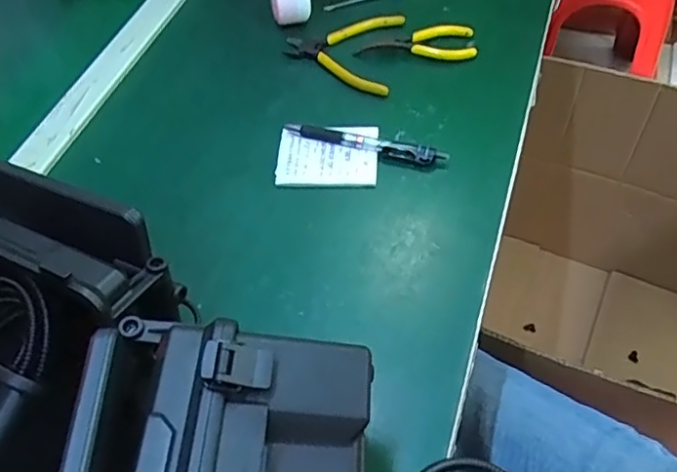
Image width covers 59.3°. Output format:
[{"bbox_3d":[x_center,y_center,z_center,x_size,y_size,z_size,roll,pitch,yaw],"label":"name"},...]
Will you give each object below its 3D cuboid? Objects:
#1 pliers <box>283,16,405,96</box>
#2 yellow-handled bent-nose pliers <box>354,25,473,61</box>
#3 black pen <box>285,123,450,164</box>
[{"bbox_3d":[0.001,-0.188,0.603,0.115,0.012,0.111,6,55,10],"label":"pliers"},{"bbox_3d":[0.078,-0.194,0.595,0.116,0.010,0.039,-4,54,3],"label":"yellow-handled bent-nose pliers"},{"bbox_3d":[0.023,-0.083,0.529,0.145,0.014,0.014,12,56,14],"label":"black pen"}]

